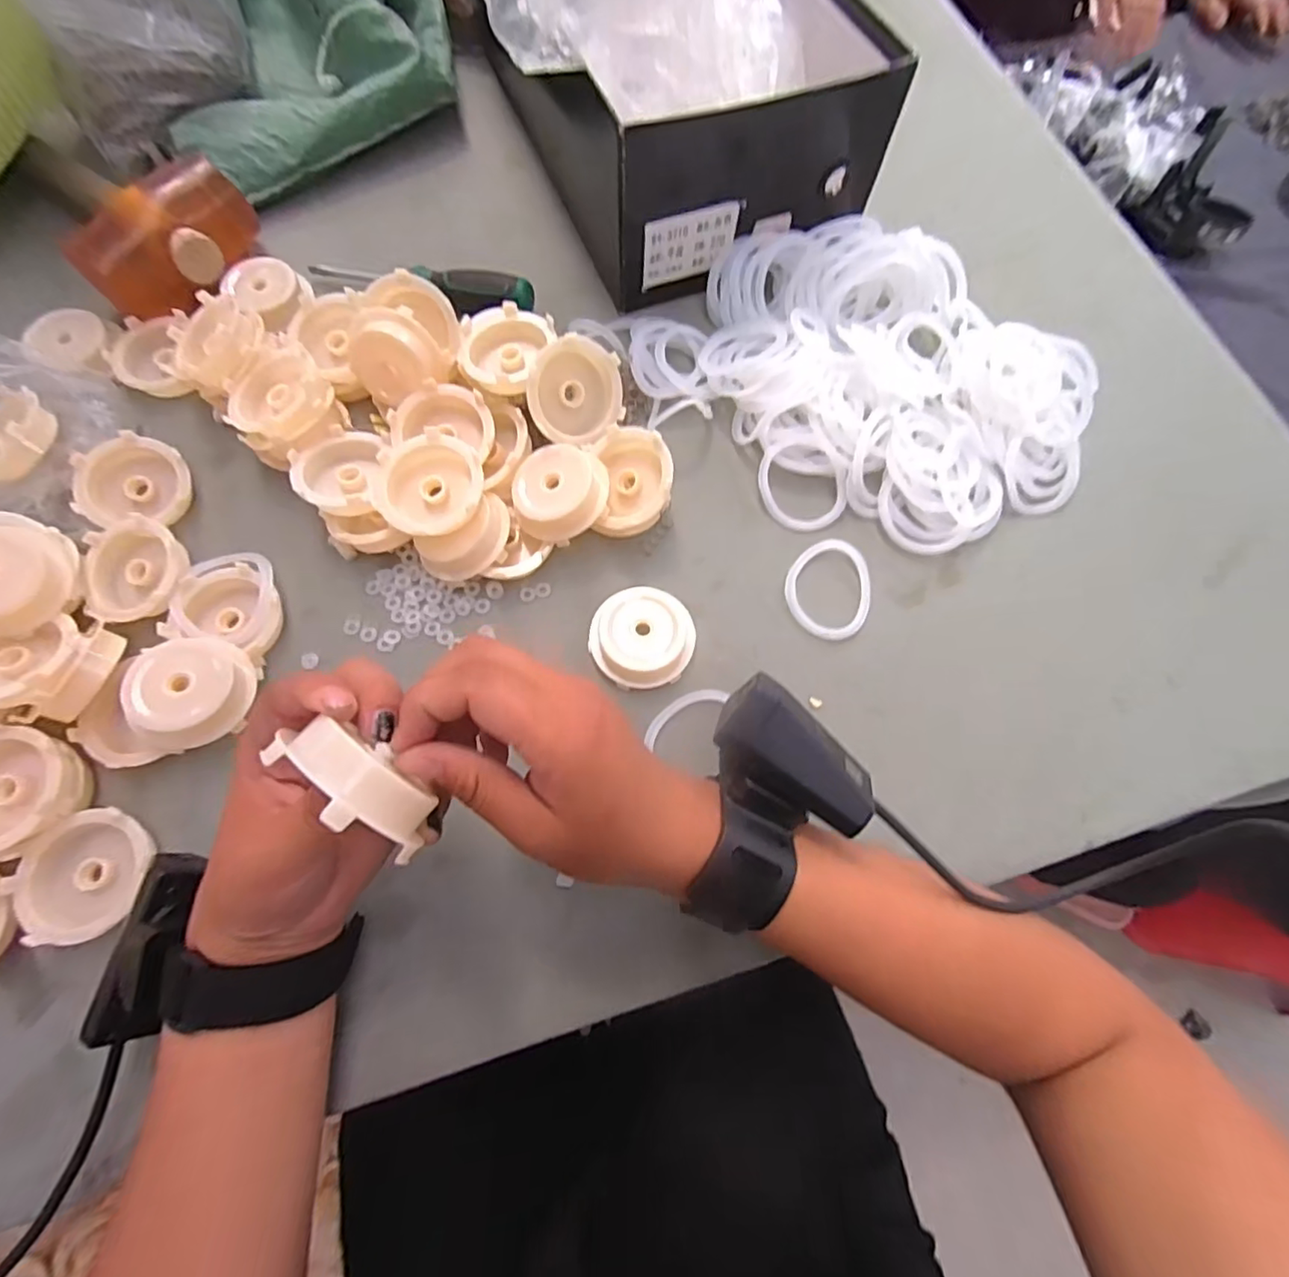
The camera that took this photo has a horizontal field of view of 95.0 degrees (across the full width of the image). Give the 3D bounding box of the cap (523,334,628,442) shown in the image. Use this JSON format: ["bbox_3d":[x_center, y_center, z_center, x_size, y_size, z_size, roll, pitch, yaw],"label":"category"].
[{"bbox_3d":[-0.041,-0.144,0.342,0.056,0.055,0.016,-20,35,-22],"label":"cap"}]

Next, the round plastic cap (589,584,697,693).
[{"bbox_3d":[-0.001,-0.001,0.332,0.058,0.019,0.054,0,72,-1],"label":"round plastic cap"}]

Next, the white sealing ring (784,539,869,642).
[{"bbox_3d":[0.110,-0.030,0.352,0.050,0.004,0.063,11,72,2],"label":"white sealing ring"}]

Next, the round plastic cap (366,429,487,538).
[{"bbox_3d":[-0.118,-0.085,0.329,0.057,0.020,0.052,-10,84,-1],"label":"round plastic cap"}]

